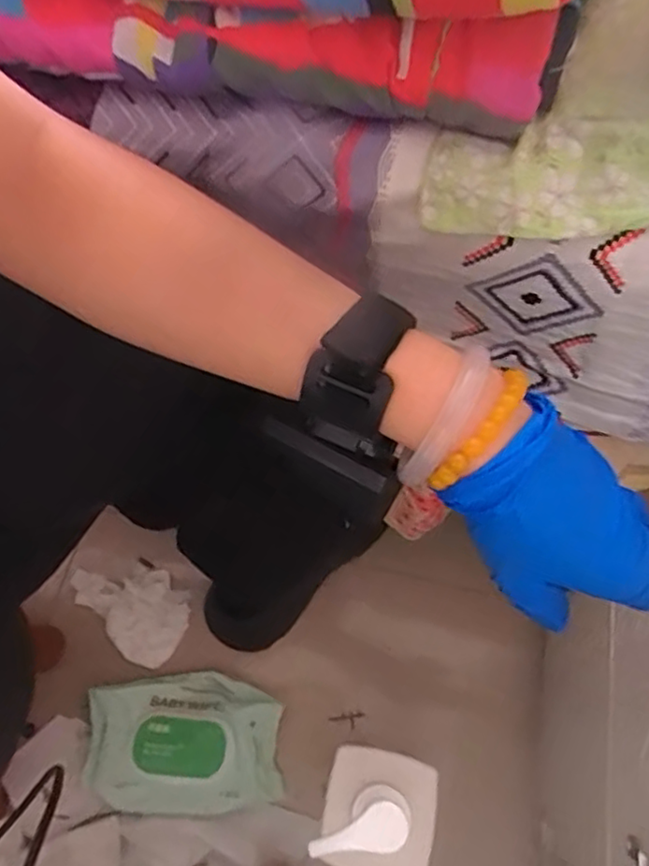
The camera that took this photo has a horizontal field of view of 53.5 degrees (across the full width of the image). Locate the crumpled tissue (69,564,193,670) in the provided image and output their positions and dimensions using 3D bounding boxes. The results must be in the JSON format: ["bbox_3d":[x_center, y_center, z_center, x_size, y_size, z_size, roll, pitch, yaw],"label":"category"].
[{"bbox_3d":[-0.208,0.184,0.694,0.127,0.033,0.090,32,70,16],"label":"crumpled tissue"}]

